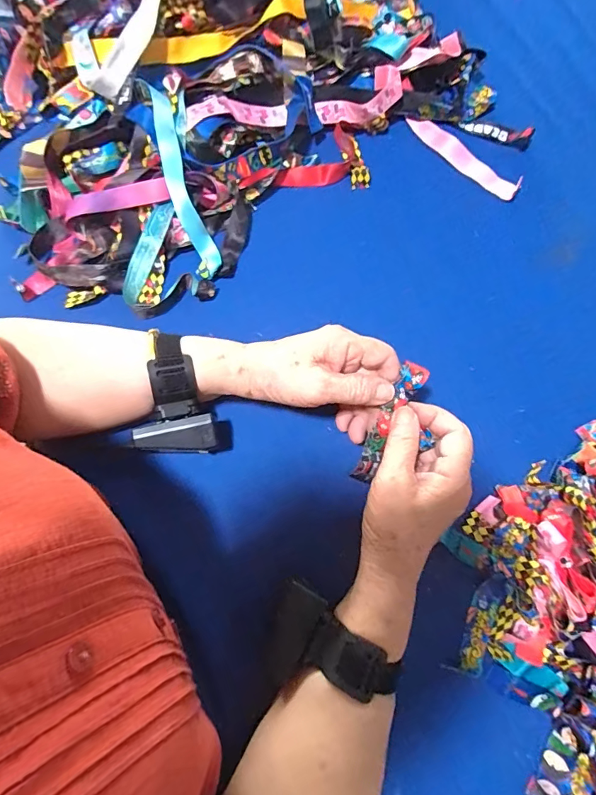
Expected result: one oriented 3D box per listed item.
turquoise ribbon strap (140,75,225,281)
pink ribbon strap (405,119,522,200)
[{"bbox_3d":[-0.115,-0.212,0.408,0.027,0.015,0.192,-17,94,-6],"label":"turquoise ribbon strap"},{"bbox_3d":[0.183,-0.268,0.461,0.142,0.015,0.023,40,78,8],"label":"pink ribbon strap"}]

